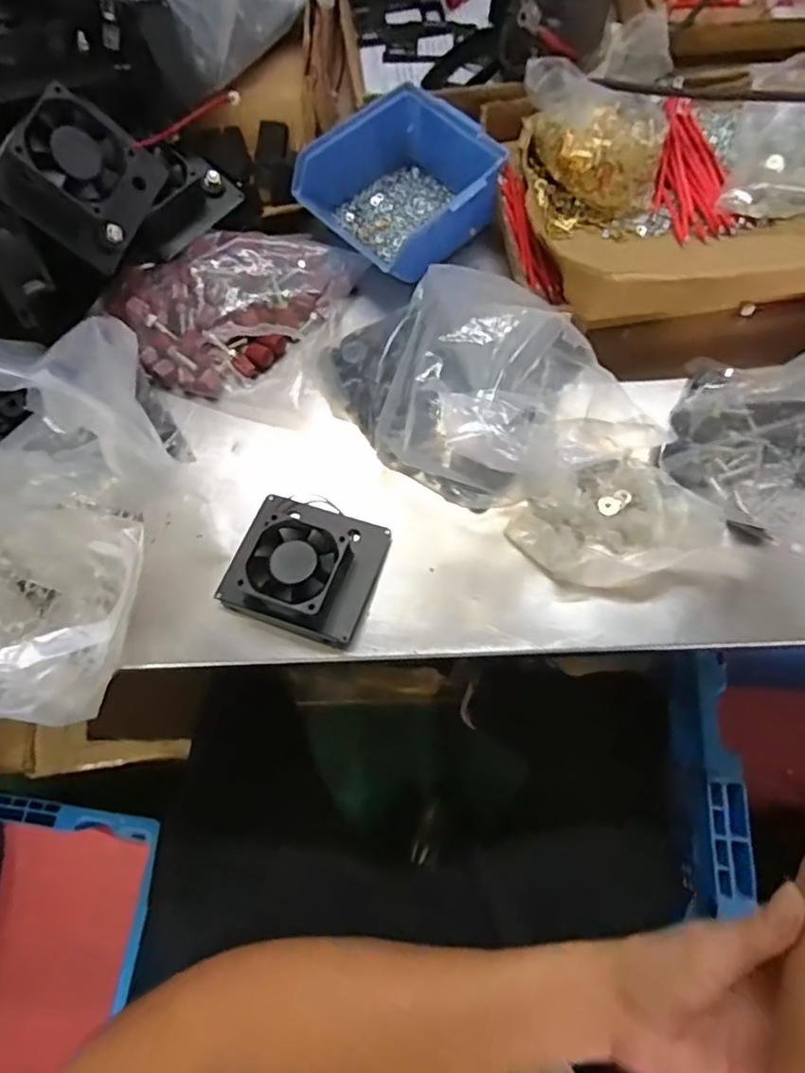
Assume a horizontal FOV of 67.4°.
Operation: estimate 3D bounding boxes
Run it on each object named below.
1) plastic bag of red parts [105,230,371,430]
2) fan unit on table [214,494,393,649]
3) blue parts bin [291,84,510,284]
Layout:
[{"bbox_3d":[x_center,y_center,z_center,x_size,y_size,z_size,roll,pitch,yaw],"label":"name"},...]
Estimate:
[{"bbox_3d":[-0.133,-0.183,0.479,0.172,0.049,0.158,17,72,8],"label":"plastic bag of red parts"},{"bbox_3d":[-0.068,0.017,0.412,0.098,0.035,0.089,18,72,8],"label":"fan unit on table"},{"bbox_3d":[0.001,-0.287,0.496,0.134,0.061,0.135,41,76,15],"label":"blue parts bin"}]

